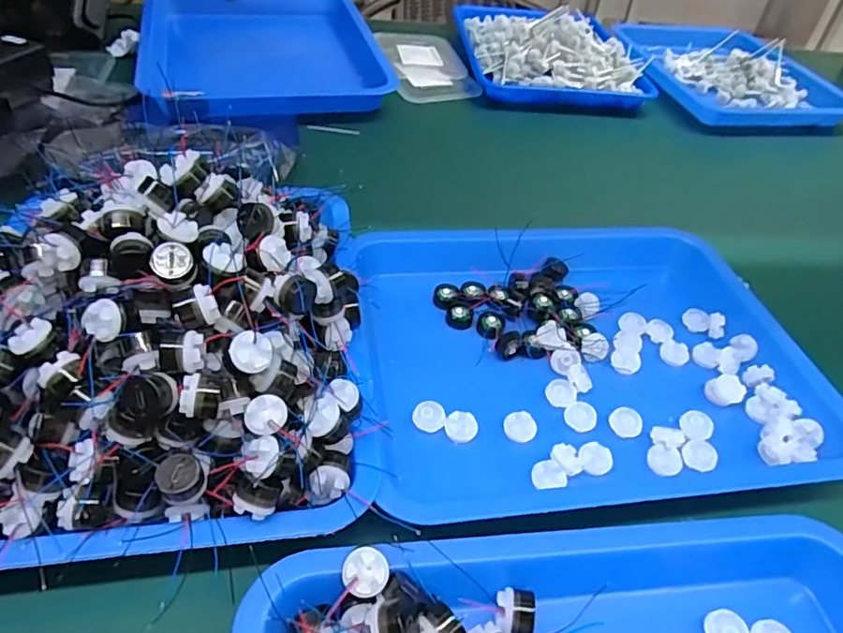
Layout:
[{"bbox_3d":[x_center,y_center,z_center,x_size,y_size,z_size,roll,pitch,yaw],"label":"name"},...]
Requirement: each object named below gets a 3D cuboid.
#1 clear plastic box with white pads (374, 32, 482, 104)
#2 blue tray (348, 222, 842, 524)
[{"bbox_3d":[0.005,-0.355,0.839,0.109,0.025,0.201,-5,44,-16],"label":"clear plastic box with white pads"},{"bbox_3d":[0.114,0.017,0.439,0.323,0.035,0.263,-1,43,-11],"label":"blue tray"}]

